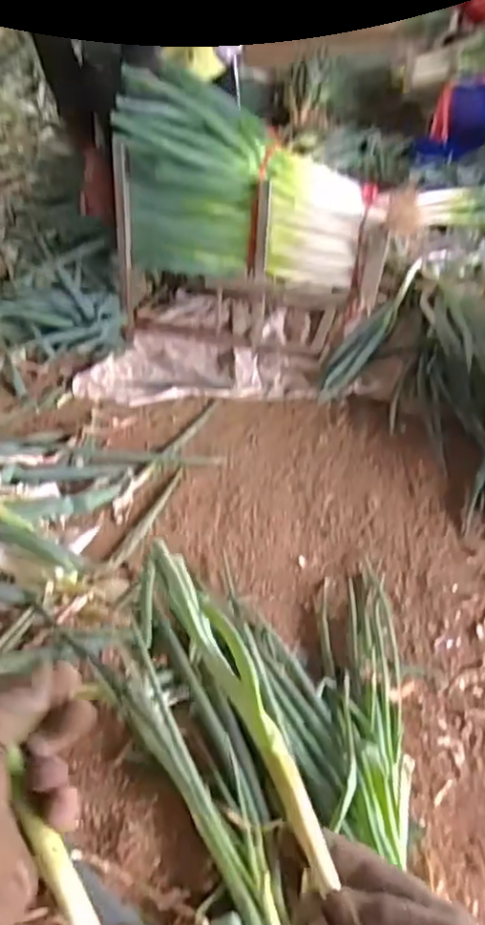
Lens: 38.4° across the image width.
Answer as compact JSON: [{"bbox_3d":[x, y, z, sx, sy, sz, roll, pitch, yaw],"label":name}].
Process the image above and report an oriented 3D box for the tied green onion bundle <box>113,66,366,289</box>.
[{"bbox_3d":[0.021,-0.656,1.654,0.579,0.423,0.230,12,38,11],"label":"tied green onion bundle"}]

